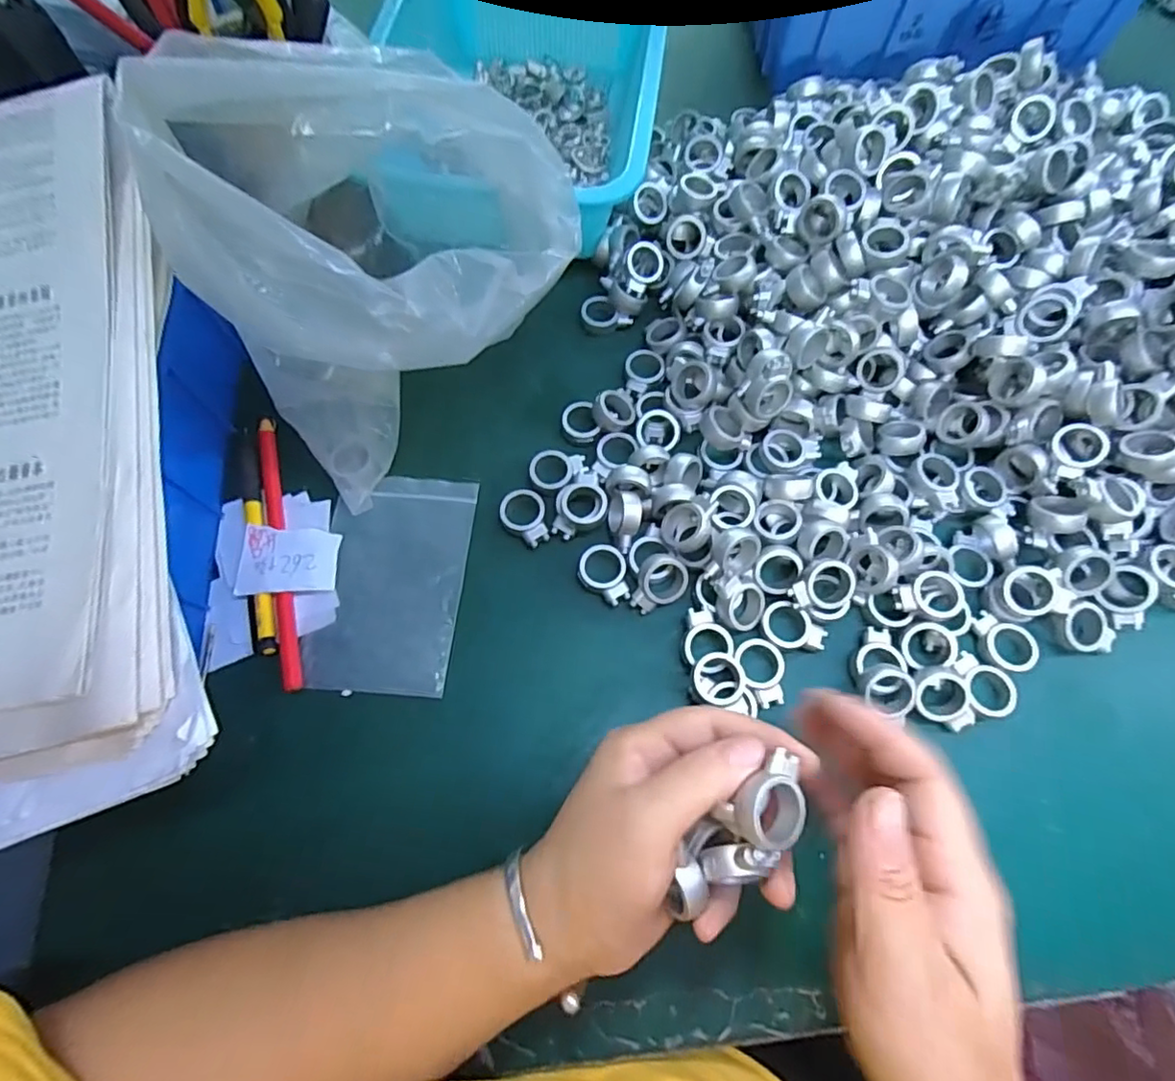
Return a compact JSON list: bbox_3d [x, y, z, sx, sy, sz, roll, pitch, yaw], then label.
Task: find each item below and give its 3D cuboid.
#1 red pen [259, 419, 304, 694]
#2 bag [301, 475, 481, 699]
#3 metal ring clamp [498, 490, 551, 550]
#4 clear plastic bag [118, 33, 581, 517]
[{"bbox_3d":[-0.172,0.002,0.328,0.009,0.011,0.163,-15,69,-6],"label":"red pen"},{"bbox_3d":[-0.107,0.021,0.328,0.075,0.006,0.123,4,67,1],"label":"bag"},{"bbox_3d":[-0.035,-0.013,0.337,0.025,0.010,0.034,-31,71,-12],"label":"metal ring clamp"},{"bbox_3d":[-0.099,-0.124,0.292,0.160,0.174,0.156,13,68,5],"label":"clear plastic bag"}]

